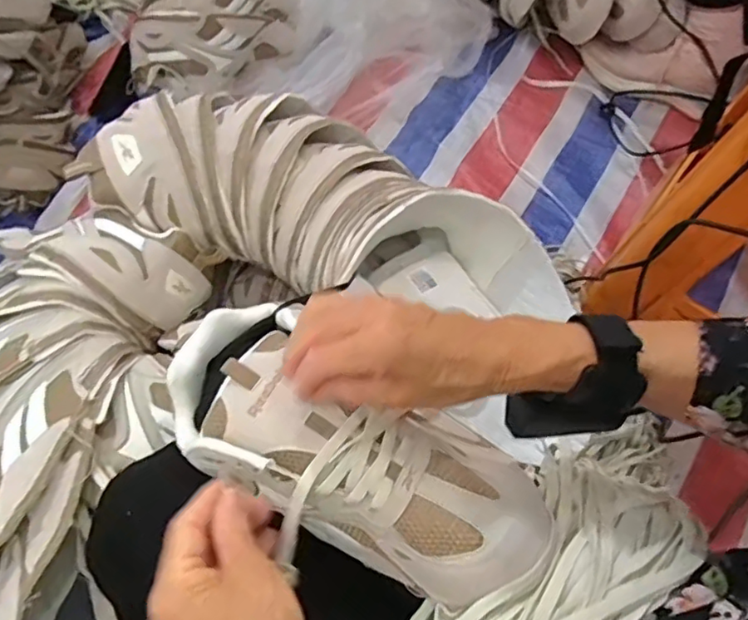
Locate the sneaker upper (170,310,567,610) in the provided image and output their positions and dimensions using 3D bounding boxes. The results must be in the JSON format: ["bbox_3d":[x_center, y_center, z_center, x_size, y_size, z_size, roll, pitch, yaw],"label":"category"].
[{"bbox_3d":[-0.017,0.087,0.383,0.265,0.057,0.120,28,69,13],"label":"sneaker upper"}]

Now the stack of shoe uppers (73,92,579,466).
[{"bbox_3d":[-0.034,-0.106,0.572,0.447,0.120,0.193,15,67,7],"label":"stack of shoe uppers"}]

